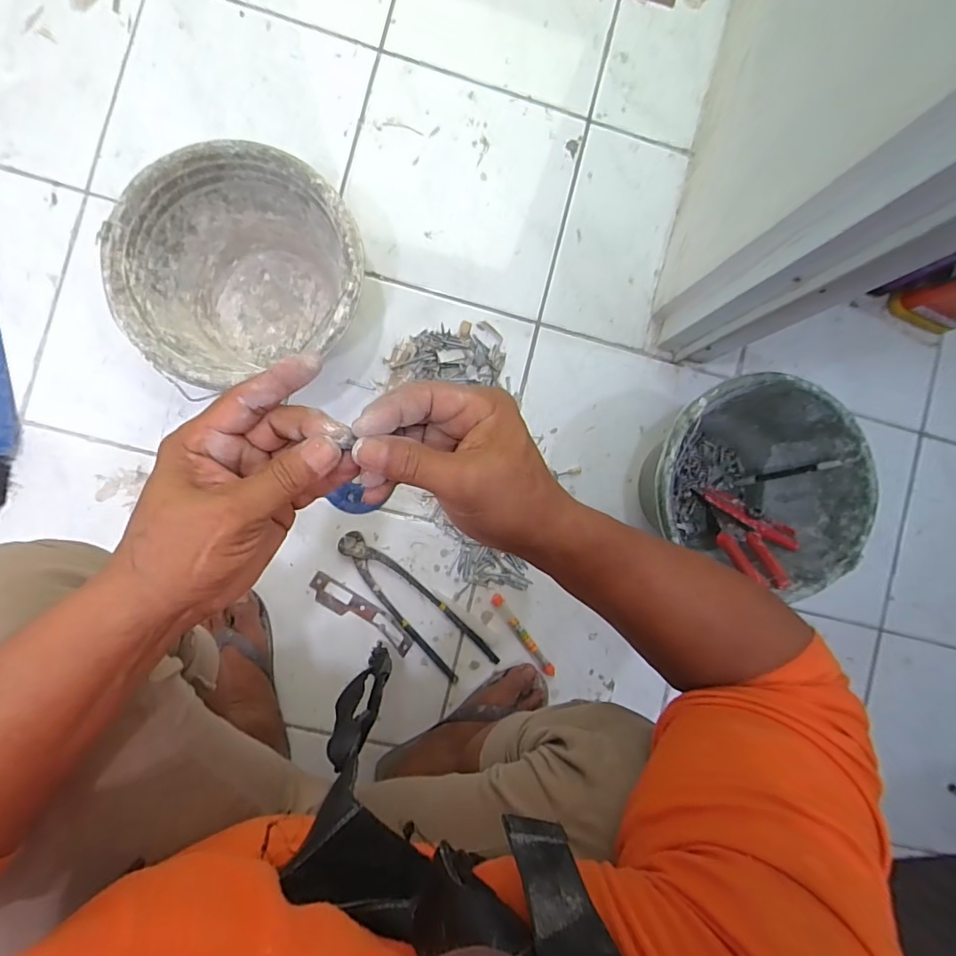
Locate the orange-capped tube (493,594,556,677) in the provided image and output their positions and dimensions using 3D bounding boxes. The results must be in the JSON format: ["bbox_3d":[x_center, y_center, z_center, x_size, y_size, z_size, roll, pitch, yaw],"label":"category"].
[{"bbox_3d":[0.063,0.213,0.679,0.015,0.009,0.133,-36,94,-5],"label":"orange-capped tube"}]

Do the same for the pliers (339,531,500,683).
[{"bbox_3d":[-0.087,0.172,0.673,0.068,0.014,0.260,-43,94,-5],"label":"pliers"}]

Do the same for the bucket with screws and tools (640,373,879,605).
[{"bbox_3d":[0.318,0.004,0.644,0.241,0.184,0.225,28,87,-5],"label":"bucket with screws and tools"}]

